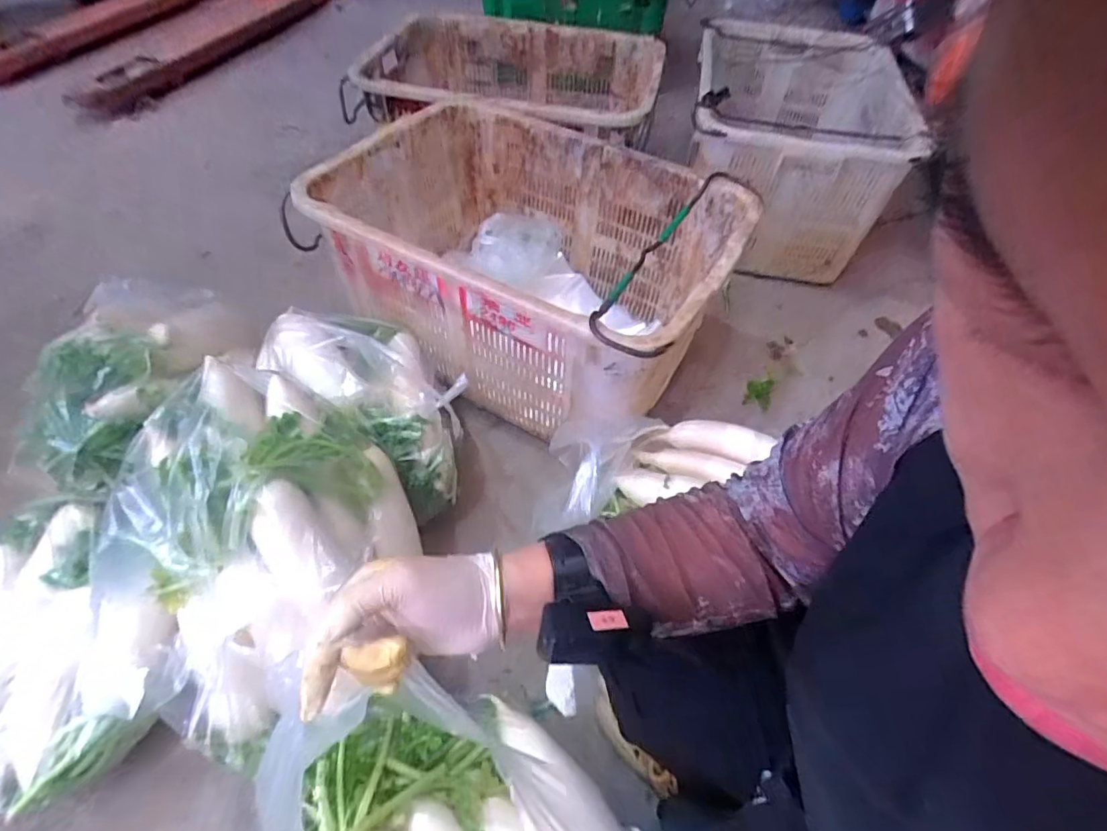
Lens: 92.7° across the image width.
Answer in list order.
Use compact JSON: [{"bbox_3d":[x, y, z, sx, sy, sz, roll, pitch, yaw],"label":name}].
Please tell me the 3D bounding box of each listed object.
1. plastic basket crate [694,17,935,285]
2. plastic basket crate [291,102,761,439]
[{"bbox_3d":[0.574,-0.674,1.348,0.460,0.376,0.615,9,52,6],"label":"plastic basket crate"},{"bbox_3d":[-0.040,-0.267,1.001,0.684,0.352,0.480,25,55,17],"label":"plastic basket crate"}]

